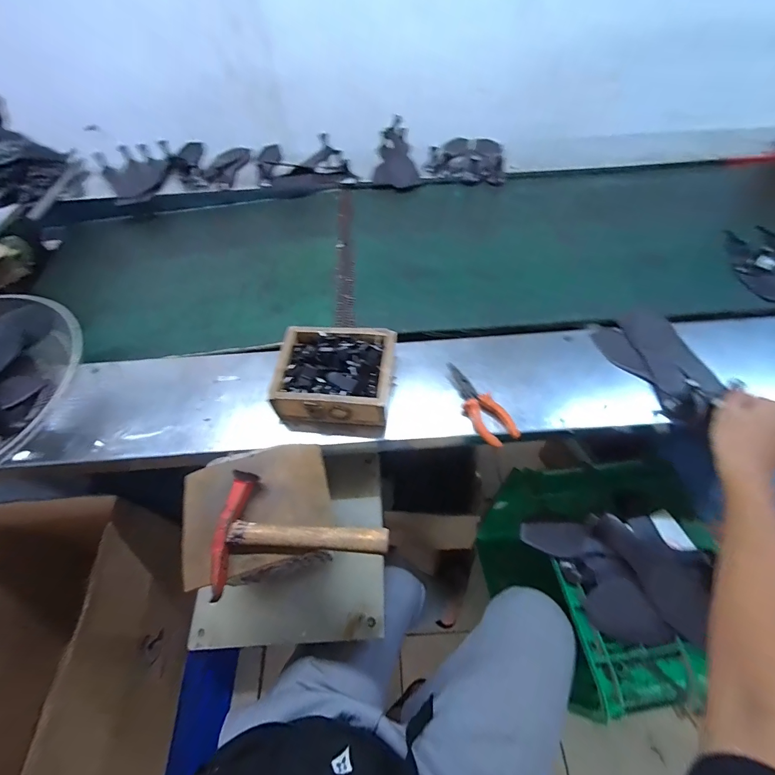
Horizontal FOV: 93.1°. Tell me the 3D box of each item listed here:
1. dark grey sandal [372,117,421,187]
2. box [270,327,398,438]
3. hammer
[{"bbox_3d":[0.024,-0.646,1.030,0.130,0.077,0.230,0,67,5],"label":"dark grey sandal"},{"bbox_3d":[-0.081,-0.009,0.610,0.178,0.095,0.165,2,55,6],"label":"box"},{"bbox_3d":[-0.104,0.170,0.447,0.204,0.031,0.137,-3,54,3],"label":"hammer"}]

